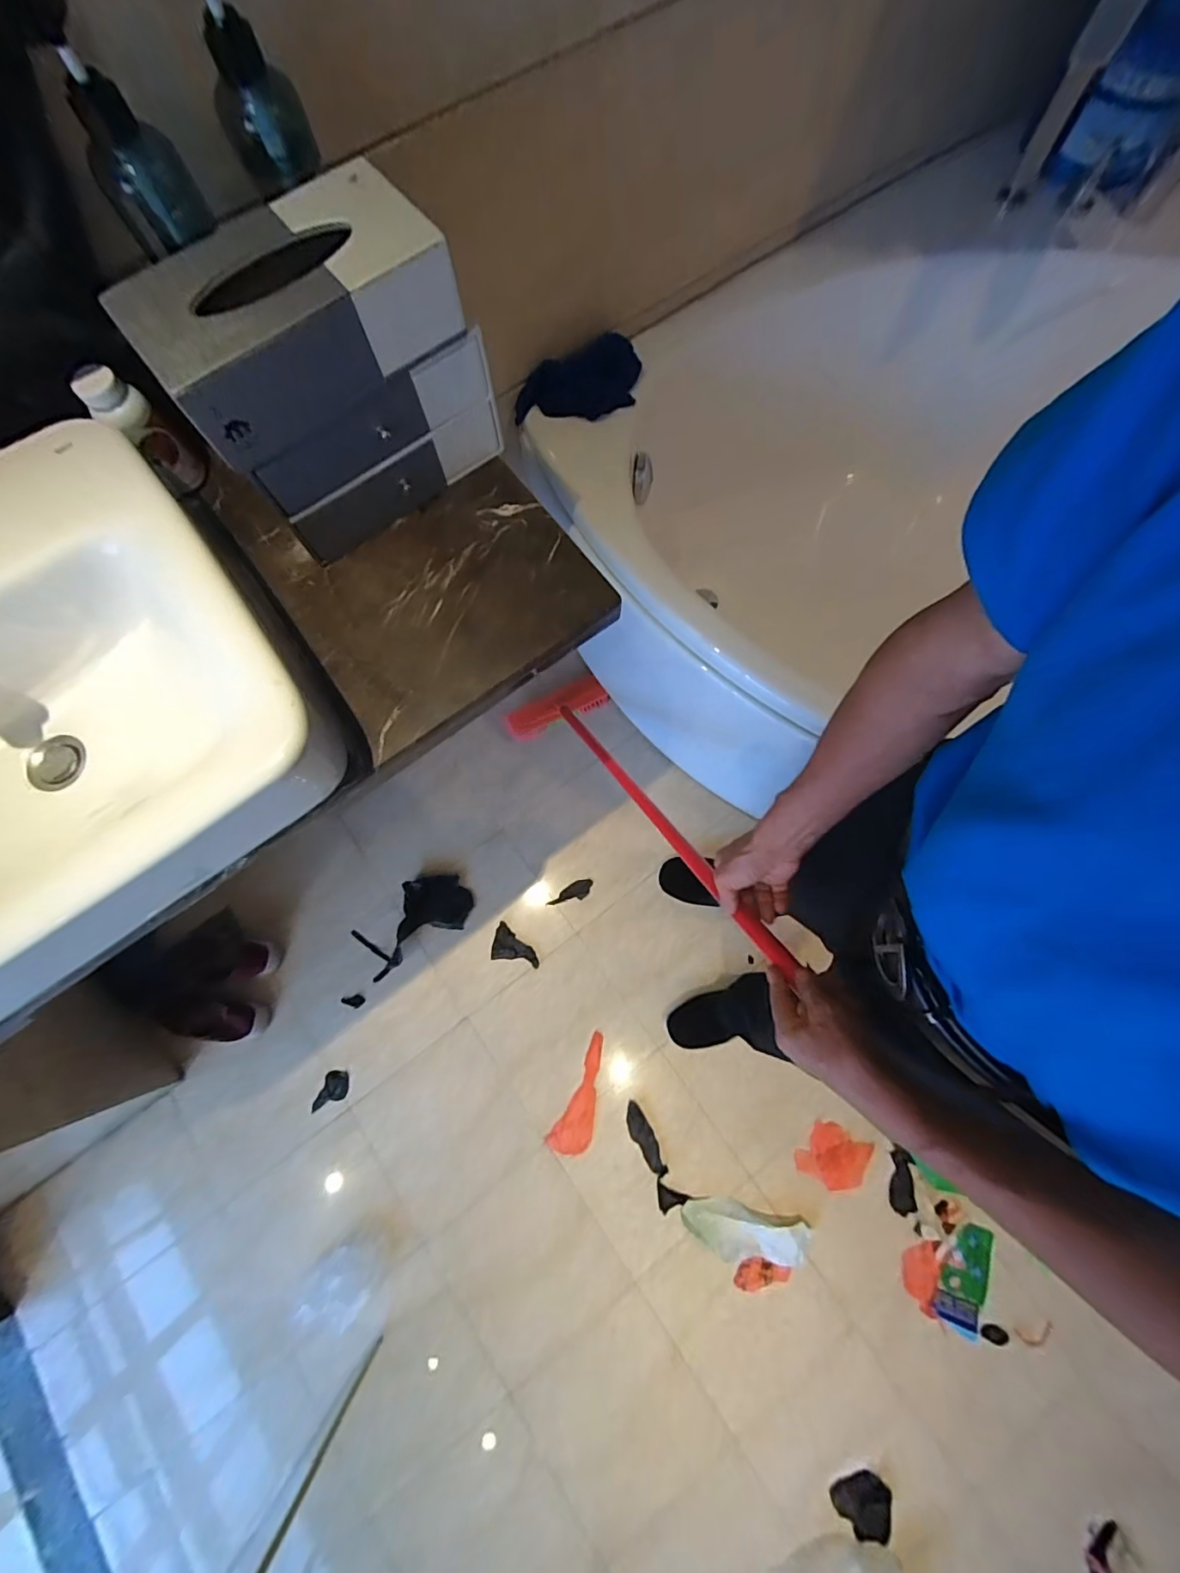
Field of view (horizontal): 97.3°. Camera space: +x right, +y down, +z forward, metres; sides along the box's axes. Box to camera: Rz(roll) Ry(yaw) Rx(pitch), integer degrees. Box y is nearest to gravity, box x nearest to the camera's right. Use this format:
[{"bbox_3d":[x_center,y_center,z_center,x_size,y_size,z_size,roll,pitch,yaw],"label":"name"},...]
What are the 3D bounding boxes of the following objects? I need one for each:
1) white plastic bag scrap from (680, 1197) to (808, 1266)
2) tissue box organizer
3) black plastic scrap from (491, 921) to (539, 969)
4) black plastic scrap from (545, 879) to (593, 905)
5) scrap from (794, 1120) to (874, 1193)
[{"bbox_3d":[0.304,0.874,1.017,0.244,0.019,0.092,11,77,3],"label":"white plastic bag scrap"},{"bbox_3d":[-0.226,-0.369,0.488,0.251,0.210,0.112,-36,79,-7],"label":"tissue box organizer"},{"bbox_3d":[-0.164,0.357,1.176,0.107,0.010,0.080,9,77,3],"label":"black plastic scrap"},{"bbox_3d":[-0.048,0.245,1.206,0.110,0.006,0.044,-10,77,-2],"label":"black plastic scrap"},{"bbox_3d":[0.493,0.750,1.053,0.123,0.014,0.114,29,79,7],"label":"scrap"}]

